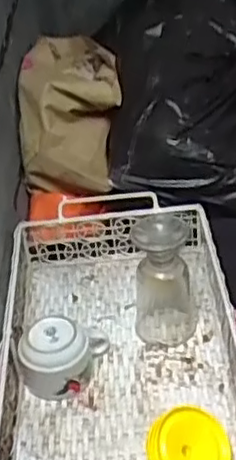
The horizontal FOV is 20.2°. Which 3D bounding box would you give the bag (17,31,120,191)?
[{"bbox_3d":[-0.067,-0.193,1.032,0.143,0.157,0.241,-3,37,3],"label":"bag"}]

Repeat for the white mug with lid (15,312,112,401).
[{"bbox_3d":[-0.063,0.136,0.739,0.084,0.065,0.074,3,38,12],"label":"white mug with lid"}]

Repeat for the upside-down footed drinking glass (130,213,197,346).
[{"bbox_3d":[0.051,0.056,0.760,0.070,0.139,0.065,-1,37,6],"label":"upside-down footed drinking glass"}]

